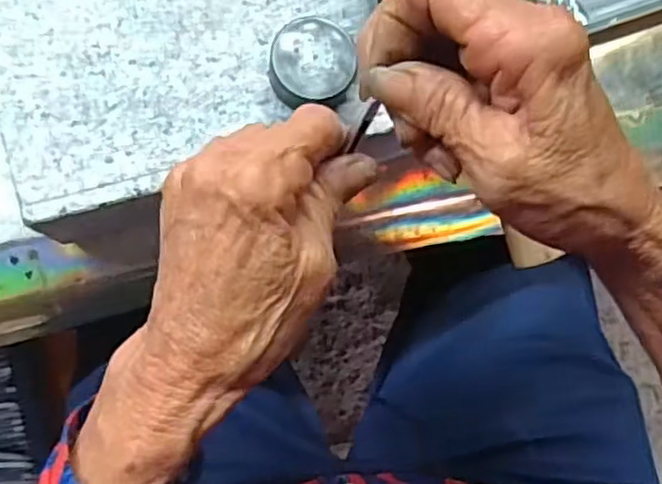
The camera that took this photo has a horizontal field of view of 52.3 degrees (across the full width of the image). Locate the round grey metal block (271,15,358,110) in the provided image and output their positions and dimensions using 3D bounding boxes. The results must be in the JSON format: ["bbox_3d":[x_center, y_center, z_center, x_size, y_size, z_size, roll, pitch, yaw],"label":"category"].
[{"bbox_3d":[-0.009,-0.079,0.302,0.036,0.018,0.038,1,83,-6],"label":"round grey metal block"}]

